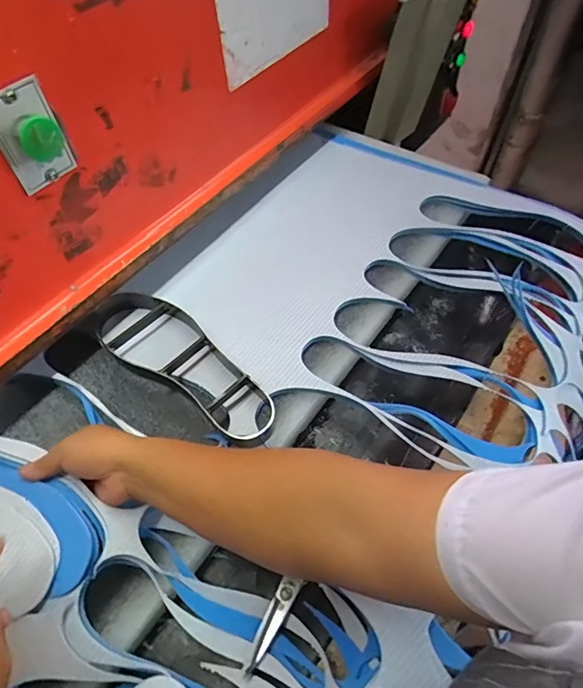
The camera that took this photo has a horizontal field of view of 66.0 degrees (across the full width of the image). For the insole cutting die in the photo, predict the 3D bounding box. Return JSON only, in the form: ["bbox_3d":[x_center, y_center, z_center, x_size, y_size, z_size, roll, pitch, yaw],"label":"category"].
[{"bbox_3d":[-0.132,0.024,0.549,0.274,0.038,0.100,36,64,25],"label":"insole cutting die"}]

